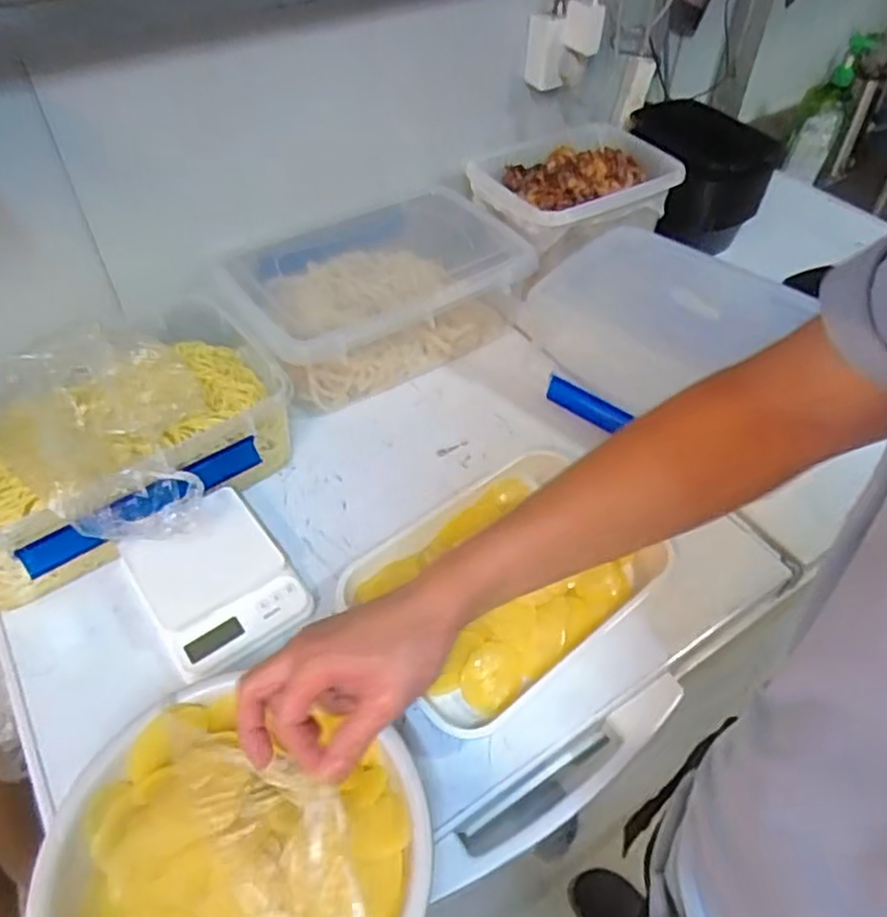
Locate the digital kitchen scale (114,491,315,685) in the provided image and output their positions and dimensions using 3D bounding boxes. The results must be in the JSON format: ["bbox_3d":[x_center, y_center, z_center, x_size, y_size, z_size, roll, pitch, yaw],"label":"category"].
[{"bbox_3d":[-0.218,0.111,0.661,0.129,0.014,0.162,-26,64,-32],"label":"digital kitchen scale"}]

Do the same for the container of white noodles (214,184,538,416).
[{"bbox_3d":[-0.078,-0.209,0.889,0.368,0.111,0.219,-26,53,-23],"label":"container of white noodles"}]

